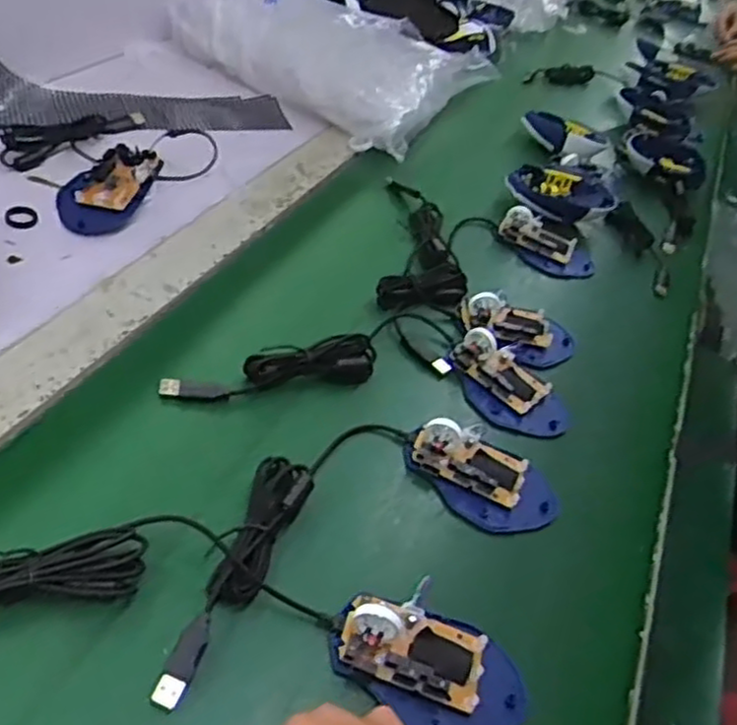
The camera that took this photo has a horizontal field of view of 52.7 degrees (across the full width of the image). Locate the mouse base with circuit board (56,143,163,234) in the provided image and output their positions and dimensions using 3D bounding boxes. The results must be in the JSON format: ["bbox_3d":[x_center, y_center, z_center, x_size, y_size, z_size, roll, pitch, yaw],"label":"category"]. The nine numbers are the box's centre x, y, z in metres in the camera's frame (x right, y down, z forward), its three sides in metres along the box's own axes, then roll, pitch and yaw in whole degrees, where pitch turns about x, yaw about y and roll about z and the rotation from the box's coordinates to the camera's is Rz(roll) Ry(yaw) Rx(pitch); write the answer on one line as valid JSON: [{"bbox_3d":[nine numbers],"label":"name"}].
[{"bbox_3d":[-0.225,-0.150,0.635,0.065,0.030,0.096,15,44,10],"label":"mouse base with circuit board"}]

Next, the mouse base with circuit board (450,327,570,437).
[{"bbox_3d":[0.107,0.013,0.576,0.063,0.029,0.100,-22,50,-26],"label":"mouse base with circuit board"}]

